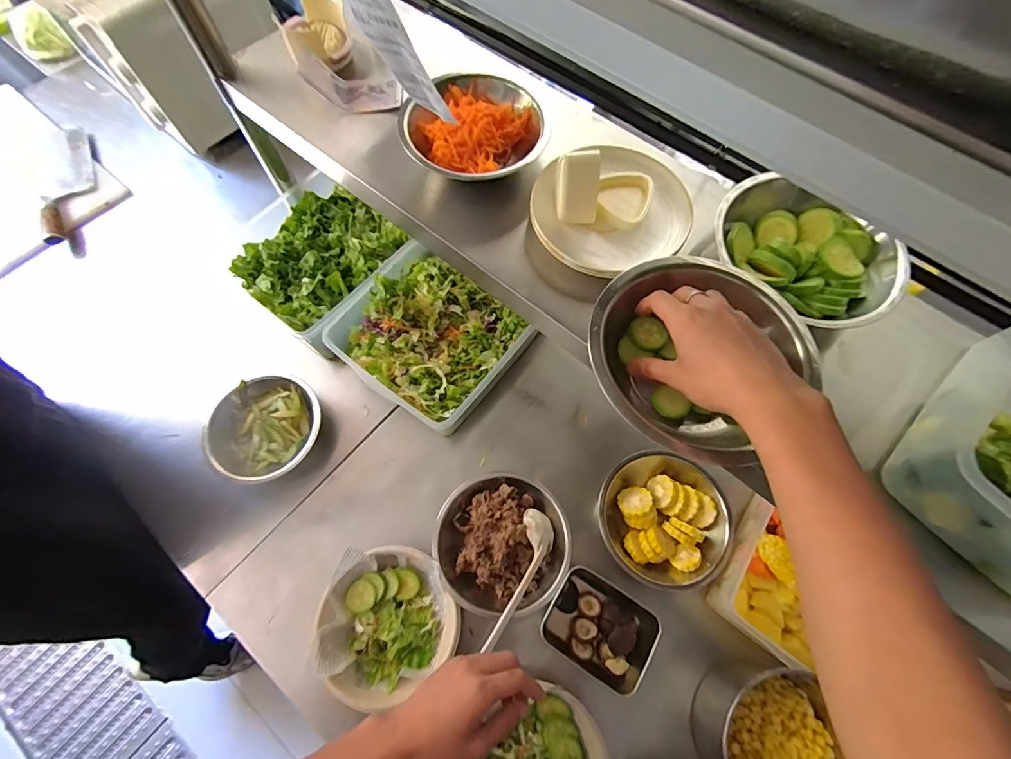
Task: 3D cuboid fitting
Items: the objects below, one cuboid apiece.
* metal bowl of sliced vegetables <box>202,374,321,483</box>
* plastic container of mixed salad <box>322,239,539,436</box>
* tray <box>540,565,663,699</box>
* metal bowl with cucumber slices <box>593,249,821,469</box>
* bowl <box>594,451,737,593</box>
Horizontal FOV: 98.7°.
[{"bbox_3d":[-0.369,0.079,0.681,0.156,0.070,0.163,0,67,-1],"label":"metal bowl of sliced vegetables"},{"bbox_3d":[-0.111,-0.071,0.711,0.249,0.115,0.263,33,71,12],"label":"plastic container of mixed salad"},{"bbox_3d":[0.127,0.340,0.597,0.141,0.064,0.113,29,70,10],"label":"tray"},{"bbox_3d":[0.172,-0.025,0.411,0.179,0.067,0.168,0,67,-1],"label":"metal bowl with cucumber slices"},{"bbox_3d":[0.235,0.206,0.656,0.185,0.054,0.192,0,67,-1],"label":"bowl"}]

